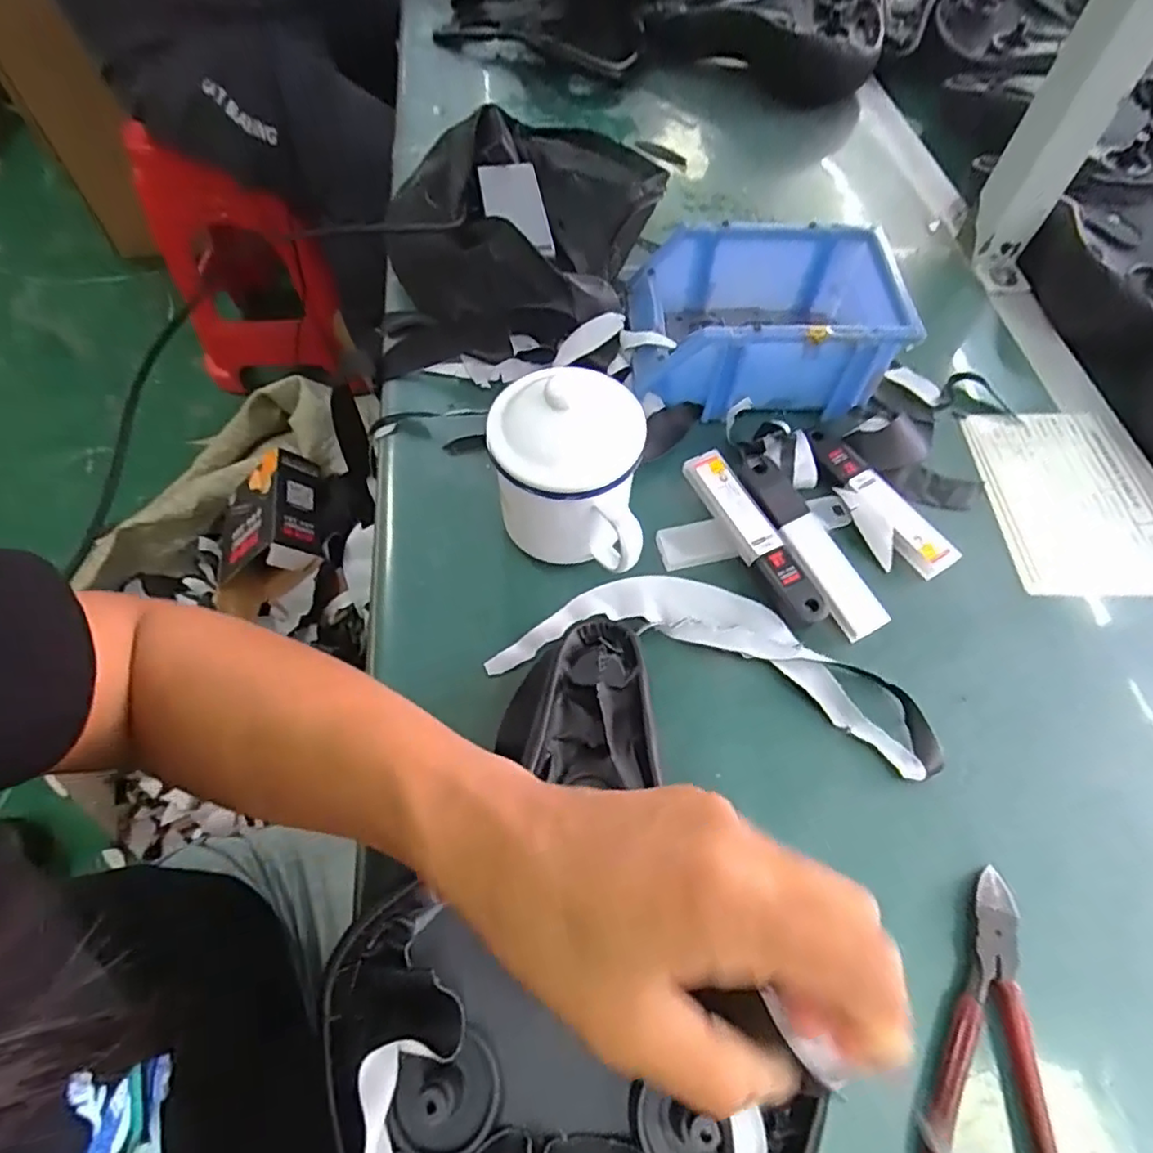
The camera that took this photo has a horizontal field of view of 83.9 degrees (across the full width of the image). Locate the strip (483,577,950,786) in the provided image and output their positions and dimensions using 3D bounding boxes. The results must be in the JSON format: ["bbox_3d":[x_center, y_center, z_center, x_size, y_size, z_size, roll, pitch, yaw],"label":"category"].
[{"bbox_3d":[0.080,0.038,0.360,0.241,0.024,0.088,12,61,4],"label":"strip"}]

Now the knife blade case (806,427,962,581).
[{"bbox_3d":[0.194,-0.052,0.419,0.033,0.011,0.123,-26,66,-16],"label":"knife blade case"}]

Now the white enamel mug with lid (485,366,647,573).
[{"bbox_3d":[-0.006,-0.053,0.360,0.083,0.104,0.079,-1,61,-3],"label":"white enamel mug with lid"}]

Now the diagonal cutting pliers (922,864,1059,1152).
[{"bbox_3d":[0.178,0.211,0.277,0.050,0.012,0.155,15,62,5],"label":"diagonal cutting pliers"}]

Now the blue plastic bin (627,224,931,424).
[{"bbox_3d":[0.132,-0.184,0.455,0.181,0.067,0.122,0,61,-3],"label":"blue plastic bin"}]

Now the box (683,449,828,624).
[{"bbox_3d":[0.108,-0.024,0.393,0.025,0.018,0.124,-23,65,-15],"label":"box"}]

